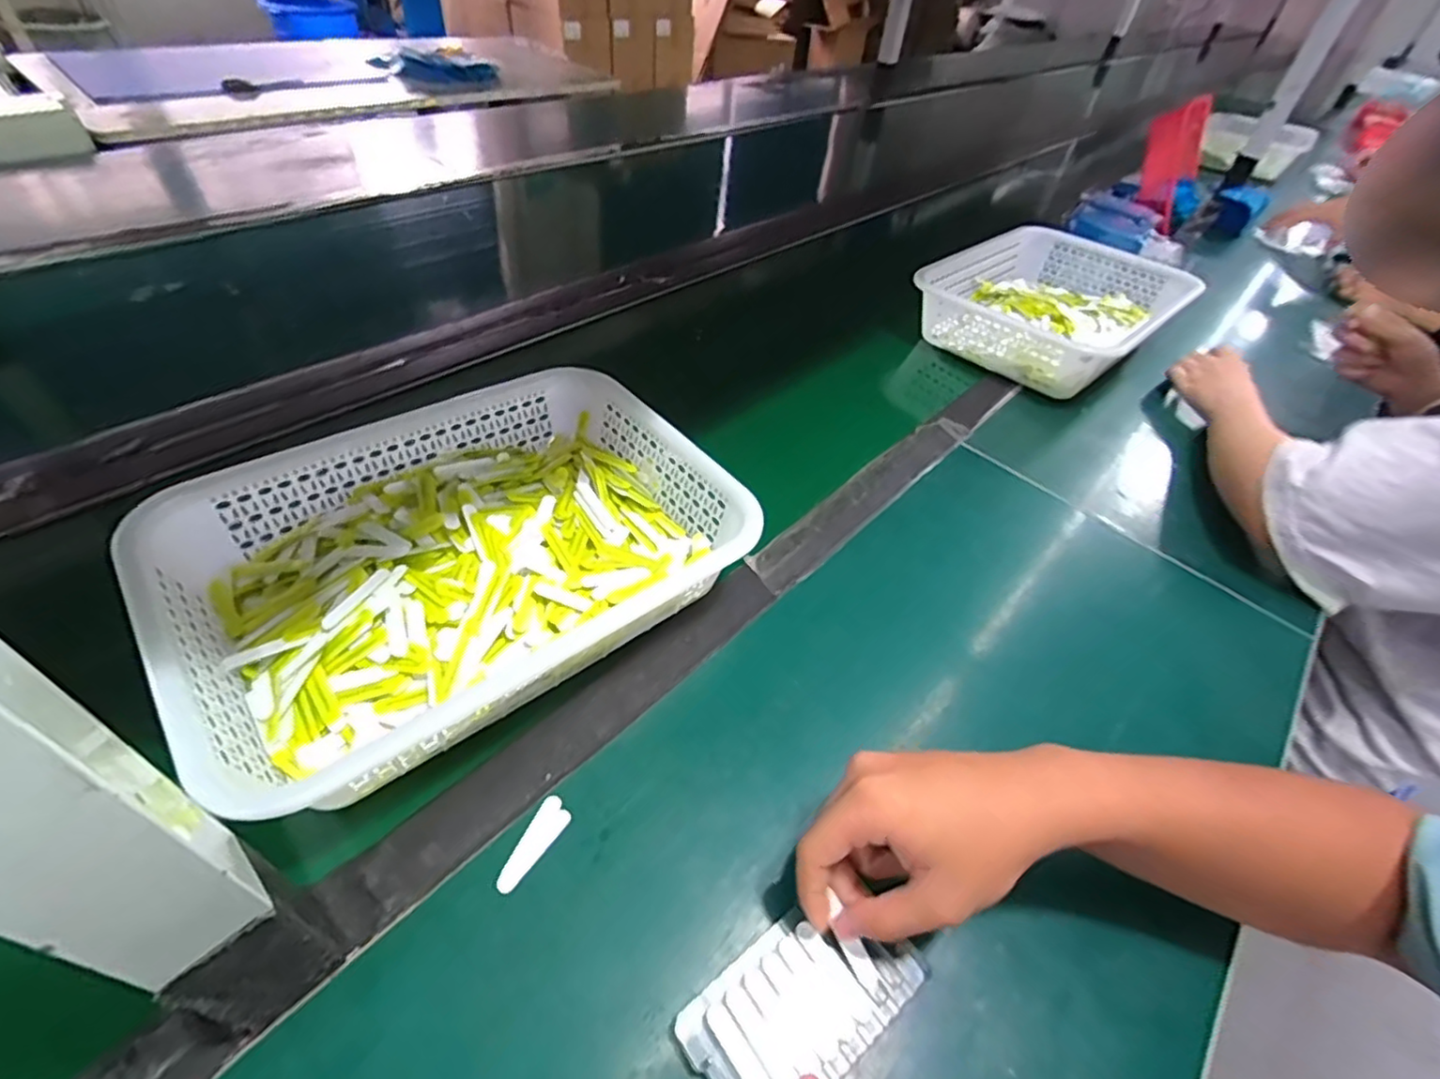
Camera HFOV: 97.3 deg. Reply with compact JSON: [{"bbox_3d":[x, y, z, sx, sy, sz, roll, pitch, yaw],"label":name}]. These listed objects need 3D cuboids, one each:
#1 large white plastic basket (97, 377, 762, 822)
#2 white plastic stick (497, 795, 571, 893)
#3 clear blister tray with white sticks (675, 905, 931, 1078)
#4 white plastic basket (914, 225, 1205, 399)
[{"bbox_3d":[-0.181,0.009,0.457,0.350,0.082,0.244,-28,55,-29],"label":"large white plastic basket"},{"bbox_3d":[-0.106,0.174,0.361,0.019,0.004,0.053,24,48,16],"label":"white plastic stick"},{"bbox_3d":[0.044,0.232,0.321,0.120,0.010,0.066,-26,54,-28],"label":"clear blister tray with white sticks"},{"bbox_3d":[0.447,-0.316,0.860,0.273,0.087,0.366,34,52,24],"label":"white plastic basket"}]

